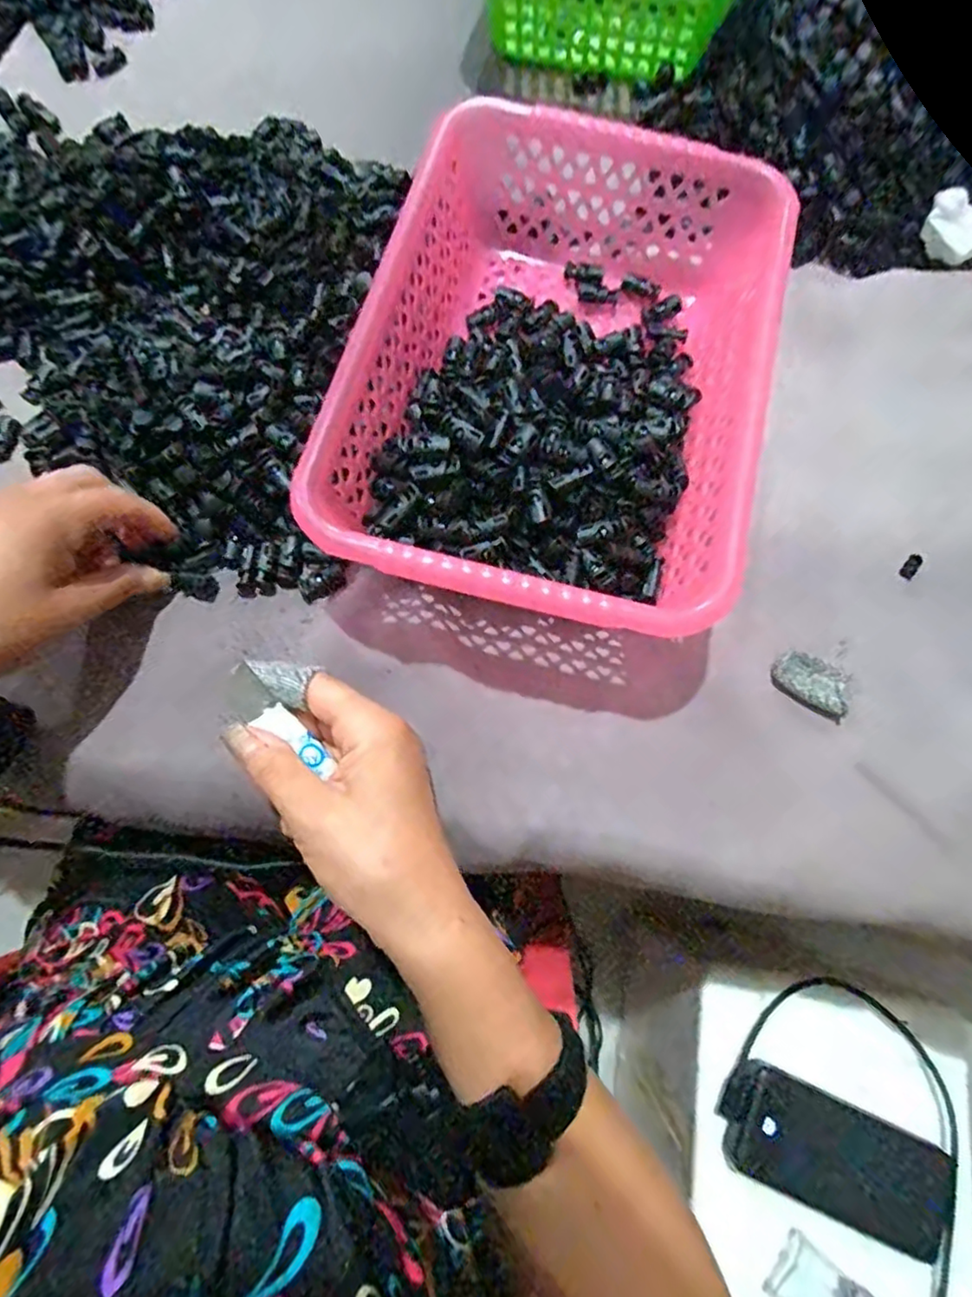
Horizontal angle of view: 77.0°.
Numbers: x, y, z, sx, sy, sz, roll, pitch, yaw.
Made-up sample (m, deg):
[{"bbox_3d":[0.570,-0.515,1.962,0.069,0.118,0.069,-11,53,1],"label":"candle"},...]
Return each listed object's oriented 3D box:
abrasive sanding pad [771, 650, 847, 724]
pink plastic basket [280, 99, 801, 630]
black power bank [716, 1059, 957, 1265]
[{"bbox_3d":[0.184,0.020,0.344,0.044,0.010,0.026,39,77,12],"label":"abrasive sanding pad"},{"bbox_3d":[0.044,-0.158,0.360,0.210,0.086,0.304,14,73,5],"label":"pink plastic basket"},{"bbox_3d":[0.263,0.385,0.461,0.172,0.026,0.078,24,75,8],"label":"black power bank"}]

